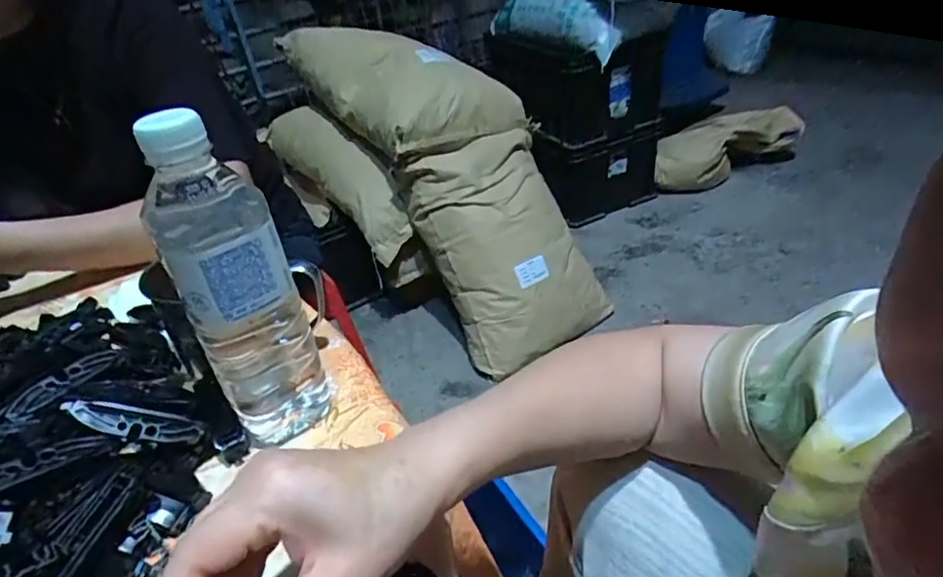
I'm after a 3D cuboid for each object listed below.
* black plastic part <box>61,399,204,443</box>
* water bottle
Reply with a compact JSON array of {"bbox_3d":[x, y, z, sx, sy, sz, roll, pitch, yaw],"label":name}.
[{"bbox_3d":[-0.205,0.081,0.338,0.075,0.010,0.019,18,32,-20],"label":"black plastic part"},{"bbox_3d":[-0.131,0.012,0.323,0.058,0.209,0.062,-20,39,-17],"label":"water bottle"}]

